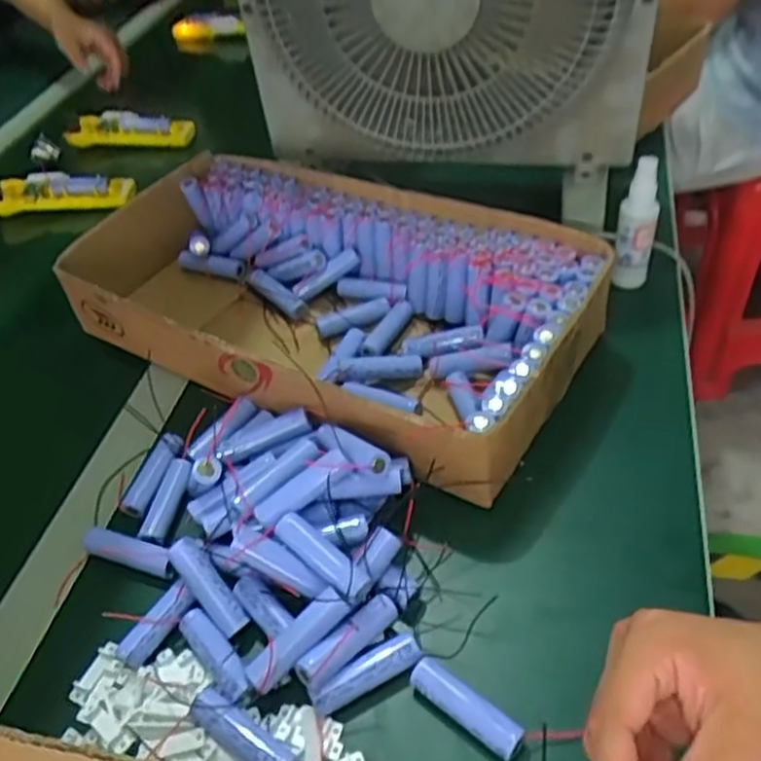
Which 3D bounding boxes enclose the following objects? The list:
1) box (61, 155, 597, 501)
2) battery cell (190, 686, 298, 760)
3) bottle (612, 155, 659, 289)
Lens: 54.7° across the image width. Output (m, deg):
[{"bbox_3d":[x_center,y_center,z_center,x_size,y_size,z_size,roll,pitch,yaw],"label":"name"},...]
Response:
[{"bbox_3d":[-0.048,-0.069,0.602,0.414,0.080,0.227,20,51,26],"label":"box"},{"bbox_3d":[-0.074,0.186,0.388,0.067,0.017,0.020,22,52,27],"label":"battery cell"},{"bbox_3d":[0.216,-0.131,0.615,0.033,0.110,0.026,13,48,20],"label":"bottle"}]

